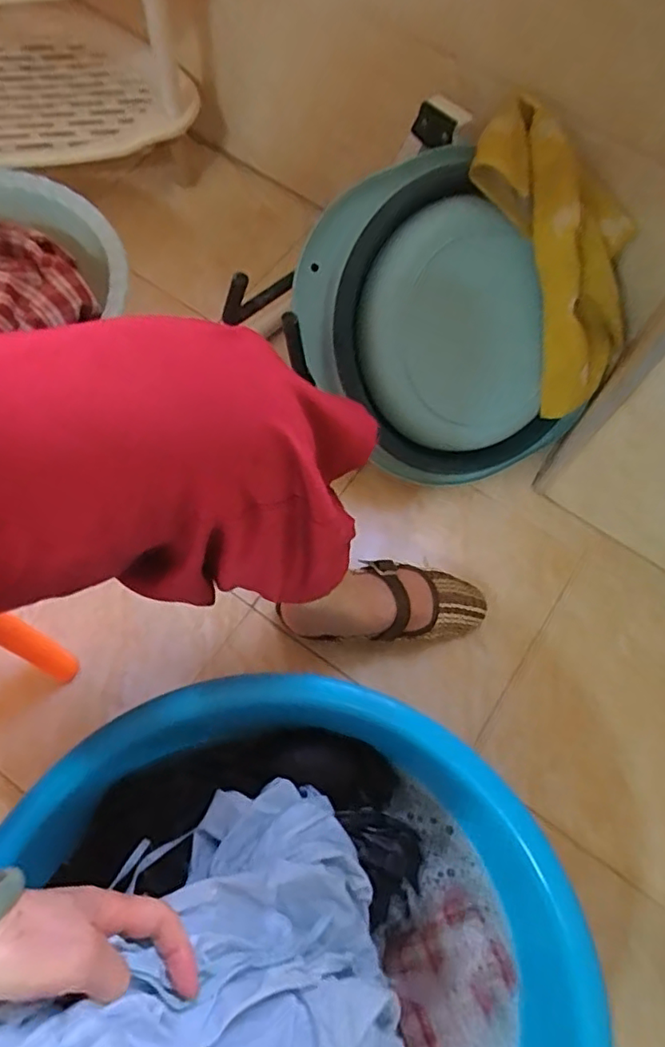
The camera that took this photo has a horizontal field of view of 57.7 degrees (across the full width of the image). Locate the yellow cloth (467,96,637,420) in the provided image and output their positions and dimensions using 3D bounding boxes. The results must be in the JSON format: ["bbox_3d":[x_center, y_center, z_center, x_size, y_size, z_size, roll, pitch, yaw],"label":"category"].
[{"bbox_3d":[0.262,-0.289,0.671,0.133,0.330,0.091,-41,31,-17],"label":"yellow cloth"}]

